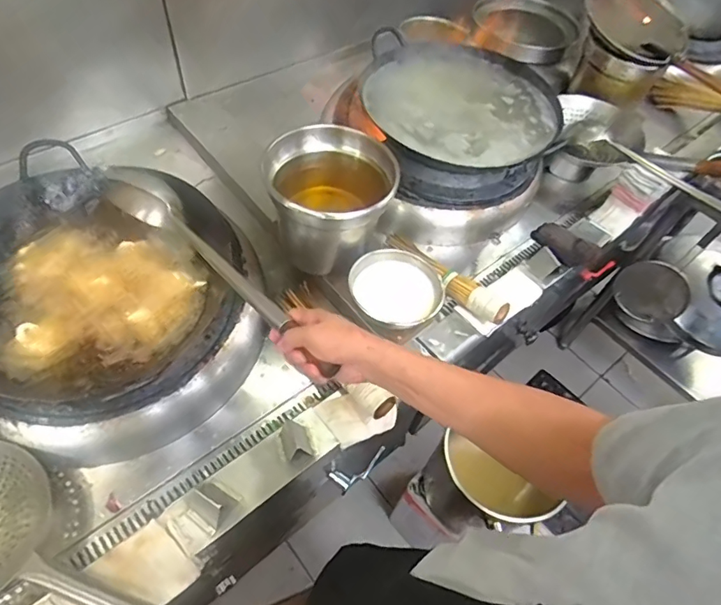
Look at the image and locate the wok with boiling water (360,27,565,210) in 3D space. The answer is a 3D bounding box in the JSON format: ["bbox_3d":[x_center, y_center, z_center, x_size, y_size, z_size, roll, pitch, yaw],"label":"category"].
[{"bbox_3d":[0.221,-0.426,1.136,0.417,0.146,0.434,3,55,-4],"label":"wok with boiling water"}]

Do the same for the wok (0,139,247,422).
[{"bbox_3d":[-0.427,-0.018,0.796,0.404,0.162,0.403,13,55,4],"label":"wok"}]

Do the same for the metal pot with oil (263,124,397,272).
[{"bbox_3d":[-0.050,-0.191,0.909,0.230,0.188,0.192,-9,56,-11],"label":"metal pot with oil"}]

